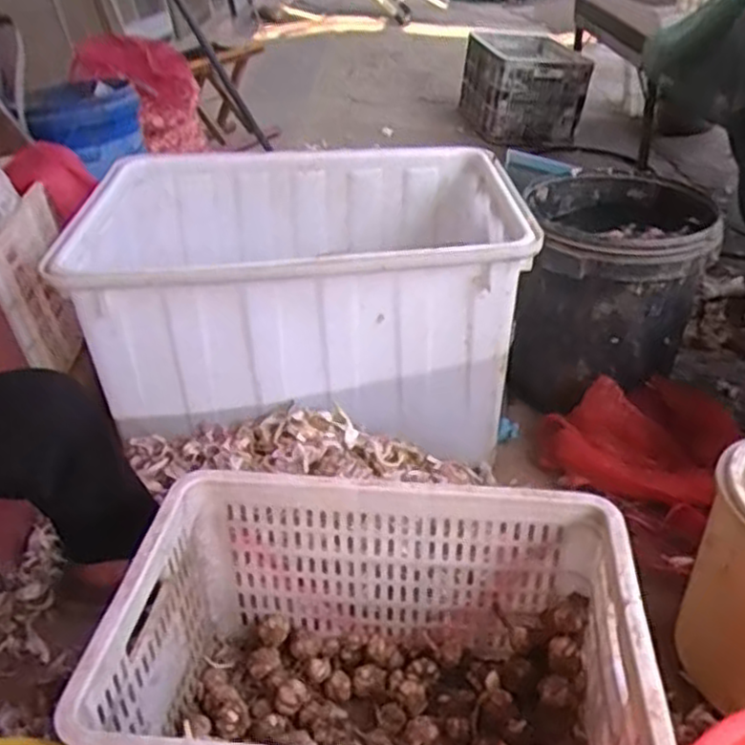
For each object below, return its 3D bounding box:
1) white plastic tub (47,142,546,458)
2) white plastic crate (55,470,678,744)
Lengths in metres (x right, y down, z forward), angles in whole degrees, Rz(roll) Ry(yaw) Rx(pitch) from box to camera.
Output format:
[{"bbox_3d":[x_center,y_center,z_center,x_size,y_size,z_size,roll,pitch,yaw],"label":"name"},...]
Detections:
[{"bbox_3d":[-0.108,-0.158,1.384,0.711,0.368,0.567,-7,33,5],"label":"white plastic tub"},{"bbox_3d":[0.012,0.332,0.816,0.508,0.295,0.355,-5,33,8],"label":"white plastic crate"}]

